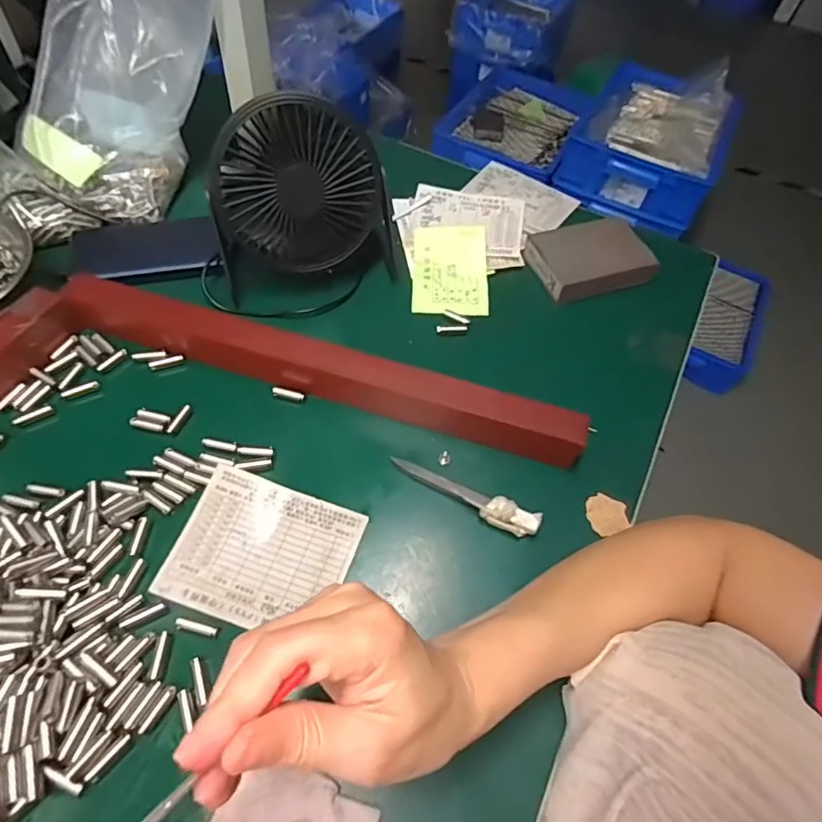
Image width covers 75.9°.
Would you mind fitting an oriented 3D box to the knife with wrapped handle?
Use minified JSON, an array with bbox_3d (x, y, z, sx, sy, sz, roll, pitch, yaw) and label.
[{"bbox_3d":[0.035,0.057,0.356,0.105,0.015,0.018,25,58,10],"label":"knife with wrapped handle"}]

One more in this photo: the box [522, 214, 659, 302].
[{"bbox_3d":[0.166,-0.141,0.485,0.099,0.024,0.070,-11,59,-13],"label":"box"}]

